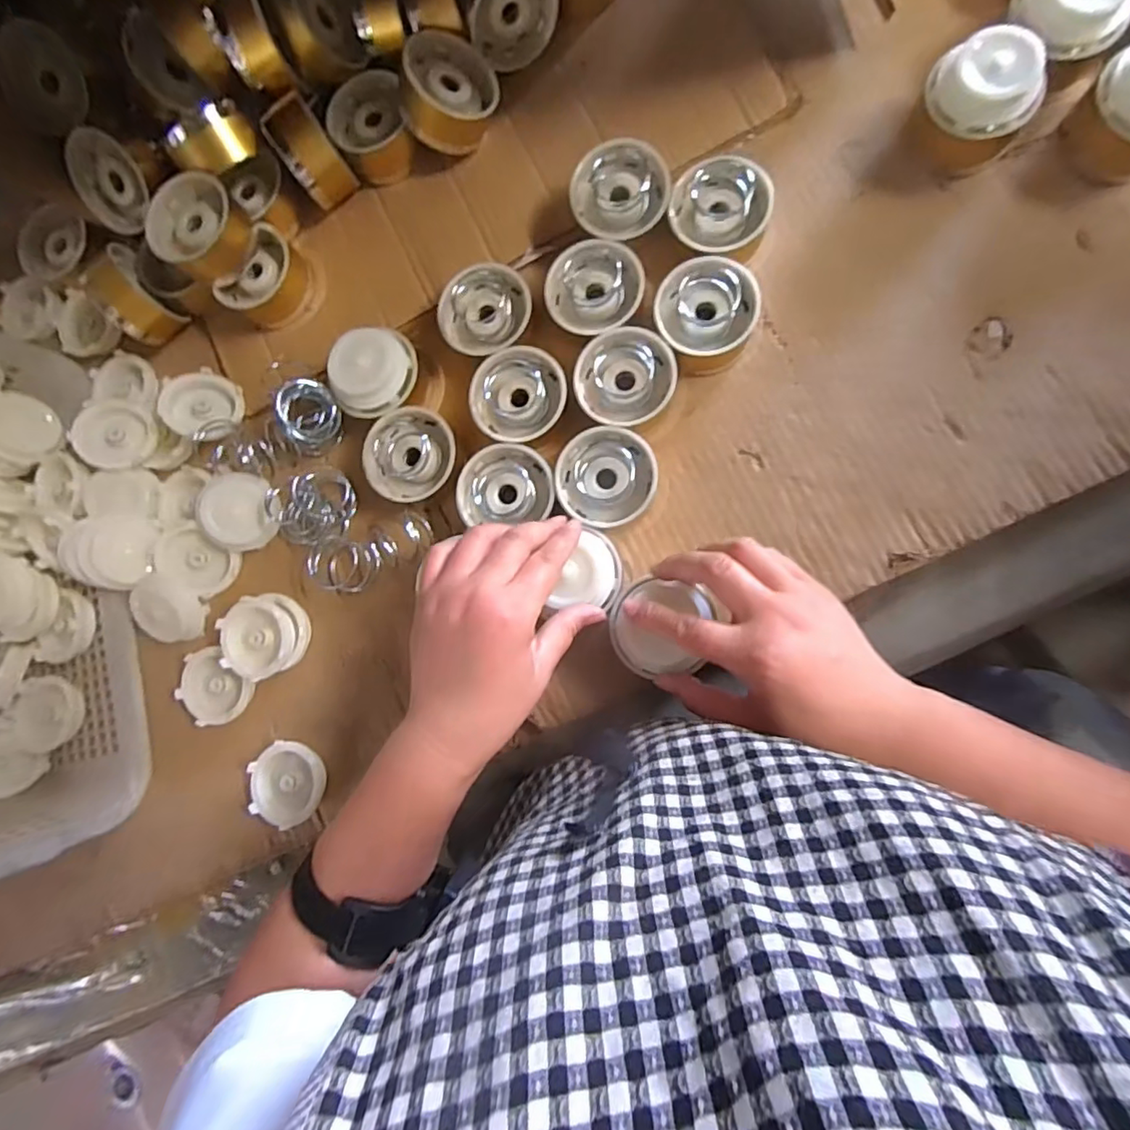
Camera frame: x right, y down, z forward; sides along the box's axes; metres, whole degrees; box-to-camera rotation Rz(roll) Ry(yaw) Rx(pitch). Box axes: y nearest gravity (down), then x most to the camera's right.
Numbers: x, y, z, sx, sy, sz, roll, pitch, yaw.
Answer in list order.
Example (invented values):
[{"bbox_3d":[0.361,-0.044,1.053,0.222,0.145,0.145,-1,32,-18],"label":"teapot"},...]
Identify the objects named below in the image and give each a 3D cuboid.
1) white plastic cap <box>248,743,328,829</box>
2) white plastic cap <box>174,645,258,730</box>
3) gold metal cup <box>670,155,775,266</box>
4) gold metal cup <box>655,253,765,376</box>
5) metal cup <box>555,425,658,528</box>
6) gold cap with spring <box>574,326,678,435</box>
[{"bbox_3d":[-0.200,0.157,0.417,0.052,0.014,0.056,-1,86,9],"label":"white plastic cap"},{"bbox_3d":[-0.266,0.092,0.440,0.056,0.017,0.052,-1,86,9],"label":"white plastic cap"},{"bbox_3d":[0.105,-0.236,0.392,0.061,0.043,0.065,-1,86,9],"label":"gold metal cup"},{"bbox_3d":[0.095,-0.167,0.391,0.065,0.041,0.063,-1,86,9],"label":"gold metal cup"},{"bbox_3d":[0.029,-0.058,0.397,0.065,0.034,0.063,-1,86,9],"label":"metal cup"},{"bbox_3d":[0.042,-0.126,0.401,0.065,0.035,0.065,-1,86,9],"label":"gold cap with spring"}]

